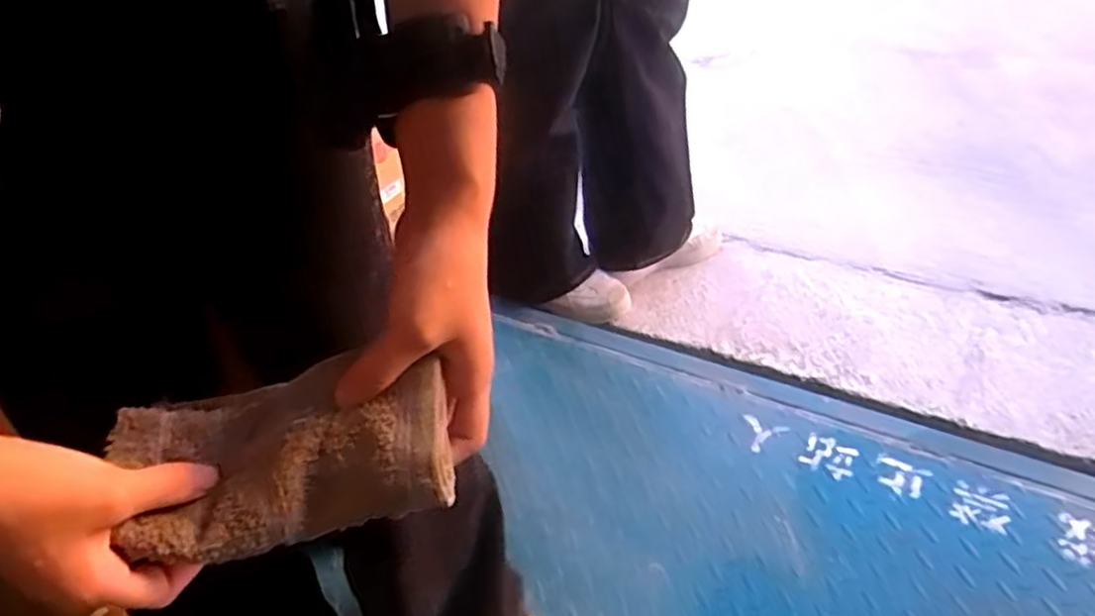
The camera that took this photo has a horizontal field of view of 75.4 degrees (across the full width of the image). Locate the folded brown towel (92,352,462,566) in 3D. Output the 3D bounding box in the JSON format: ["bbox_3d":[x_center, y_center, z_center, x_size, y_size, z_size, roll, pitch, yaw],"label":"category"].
[{"bbox_3d":[-0.126,0.067,0.343,0.157,0.050,0.079,-9,34,-2],"label":"folded brown towel"}]

